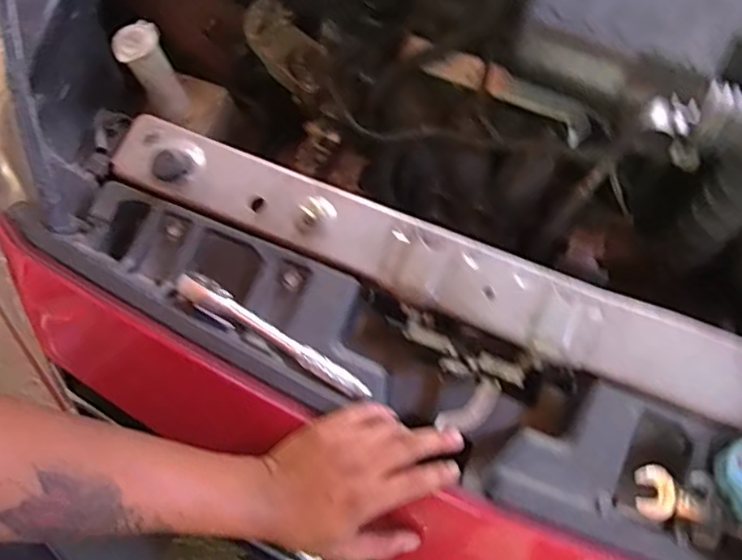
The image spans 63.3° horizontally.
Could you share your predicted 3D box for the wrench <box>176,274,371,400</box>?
[{"bbox_3d":[-0.087,0.053,0.526,0.188,0.026,0.029,33,75,11],"label":"wrench"}]

